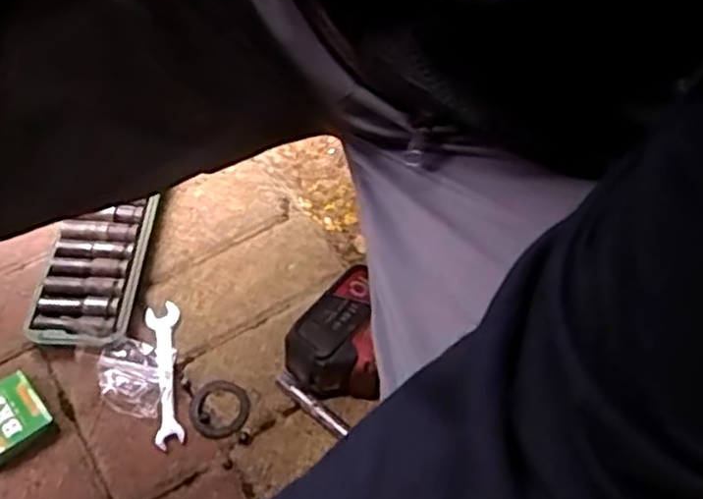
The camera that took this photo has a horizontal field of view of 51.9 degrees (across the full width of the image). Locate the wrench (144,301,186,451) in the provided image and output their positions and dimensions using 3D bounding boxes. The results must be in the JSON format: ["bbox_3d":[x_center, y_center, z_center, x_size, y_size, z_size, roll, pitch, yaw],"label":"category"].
[{"bbox_3d":[-0.176,0.114,0.688,0.031,0.007,0.148,-10,55,-9],"label":"wrench"}]

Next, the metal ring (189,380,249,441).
[{"bbox_3d":[-0.122,0.148,0.667,0.054,0.004,0.056,1,54,-2],"label":"metal ring"}]

